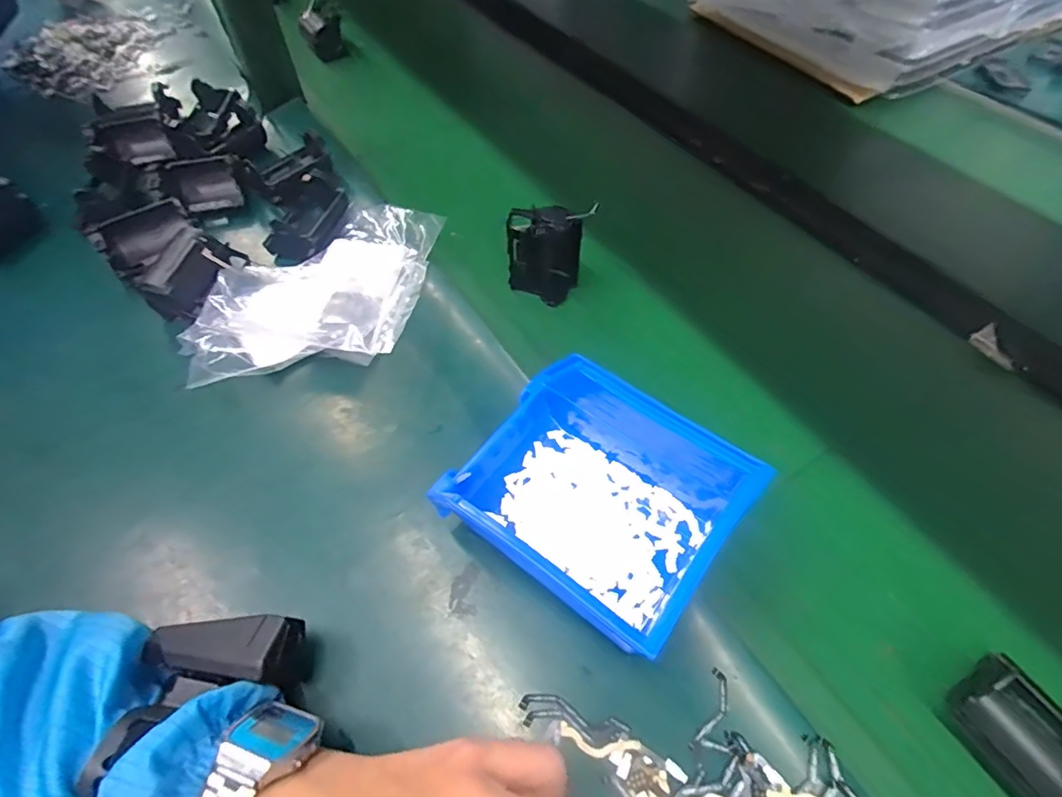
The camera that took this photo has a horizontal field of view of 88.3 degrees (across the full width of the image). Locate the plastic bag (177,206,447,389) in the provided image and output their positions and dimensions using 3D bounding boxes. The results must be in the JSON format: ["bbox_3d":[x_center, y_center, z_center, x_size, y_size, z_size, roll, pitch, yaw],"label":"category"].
[{"bbox_3d":[-0.162,-0.086,0.424,0.162,0.045,0.184,1,48,5],"label":"plastic bag"}]

